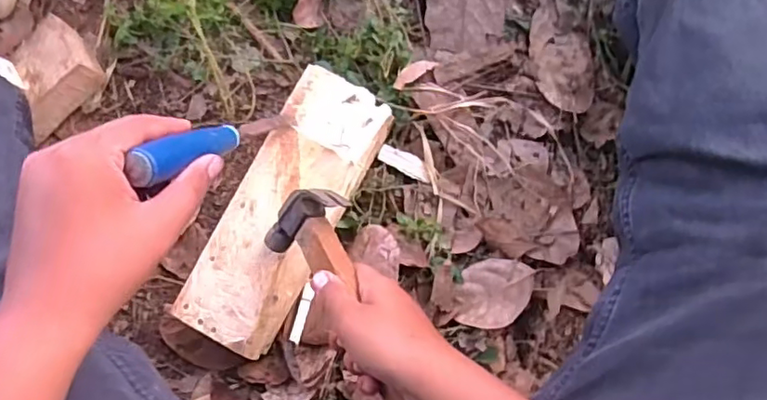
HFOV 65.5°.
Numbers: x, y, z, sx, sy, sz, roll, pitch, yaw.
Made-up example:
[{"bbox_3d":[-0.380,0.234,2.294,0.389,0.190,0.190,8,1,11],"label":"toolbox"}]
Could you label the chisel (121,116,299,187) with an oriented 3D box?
[{"bbox_3d":[-0.112,-0.041,0.417,0.018,0.180,0.020,35,110,3],"label":"chisel"}]

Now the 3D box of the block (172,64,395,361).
[{"bbox_3d":[-0.090,0.011,0.575,0.092,0.061,0.261,29,89,5],"label":"block"}]

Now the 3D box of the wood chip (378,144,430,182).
[{"bbox_3d":[0.023,-0.038,0.604,0.057,0.004,0.020,28,90,3],"label":"wood chip"}]

